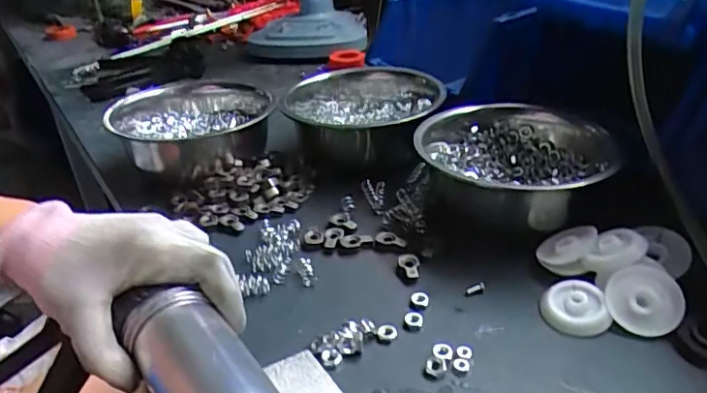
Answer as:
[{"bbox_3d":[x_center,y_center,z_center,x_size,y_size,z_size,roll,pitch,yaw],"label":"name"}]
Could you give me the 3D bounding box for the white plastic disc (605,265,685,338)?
[{"bbox_3d":[0.205,0.073,0.395,0.048,0.005,0.048,-6,66,13],"label":"white plastic disc"}]

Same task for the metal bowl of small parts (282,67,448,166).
[{"bbox_3d":[0.007,-0.093,0.631,0.149,0.072,0.205,-12,31,-14],"label":"metal bowl of small parts"}]

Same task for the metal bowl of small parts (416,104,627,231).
[{"bbox_3d":[0.140,-0.022,0.506,0.152,0.077,0.139,-3,30,2],"label":"metal bowl of small parts"}]

